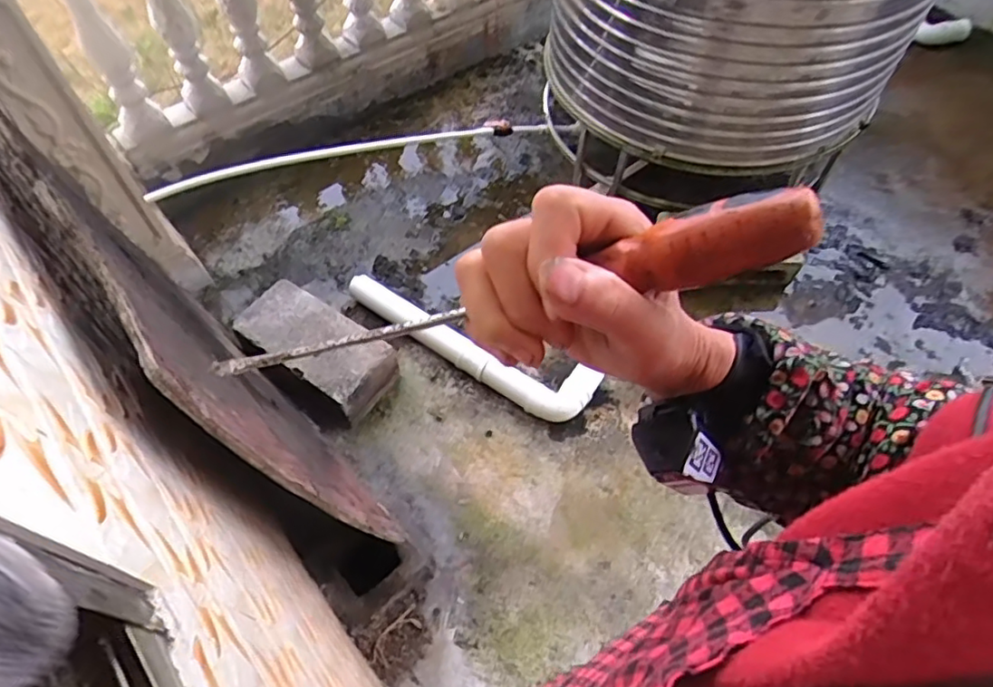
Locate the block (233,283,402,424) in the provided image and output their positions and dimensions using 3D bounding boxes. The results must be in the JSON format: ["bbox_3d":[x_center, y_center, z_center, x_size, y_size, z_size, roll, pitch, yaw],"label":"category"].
[{"bbox_3d":[-0.465,0.007,1.586,0.417,0.114,0.196,30,61,17],"label":"block"}]

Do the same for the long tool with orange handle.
[{"bbox_3d":[-0.012,-0.017,0.267,0.278,0.020,0.023,-13,56,24],"label":"long tool with orange handle"}]

